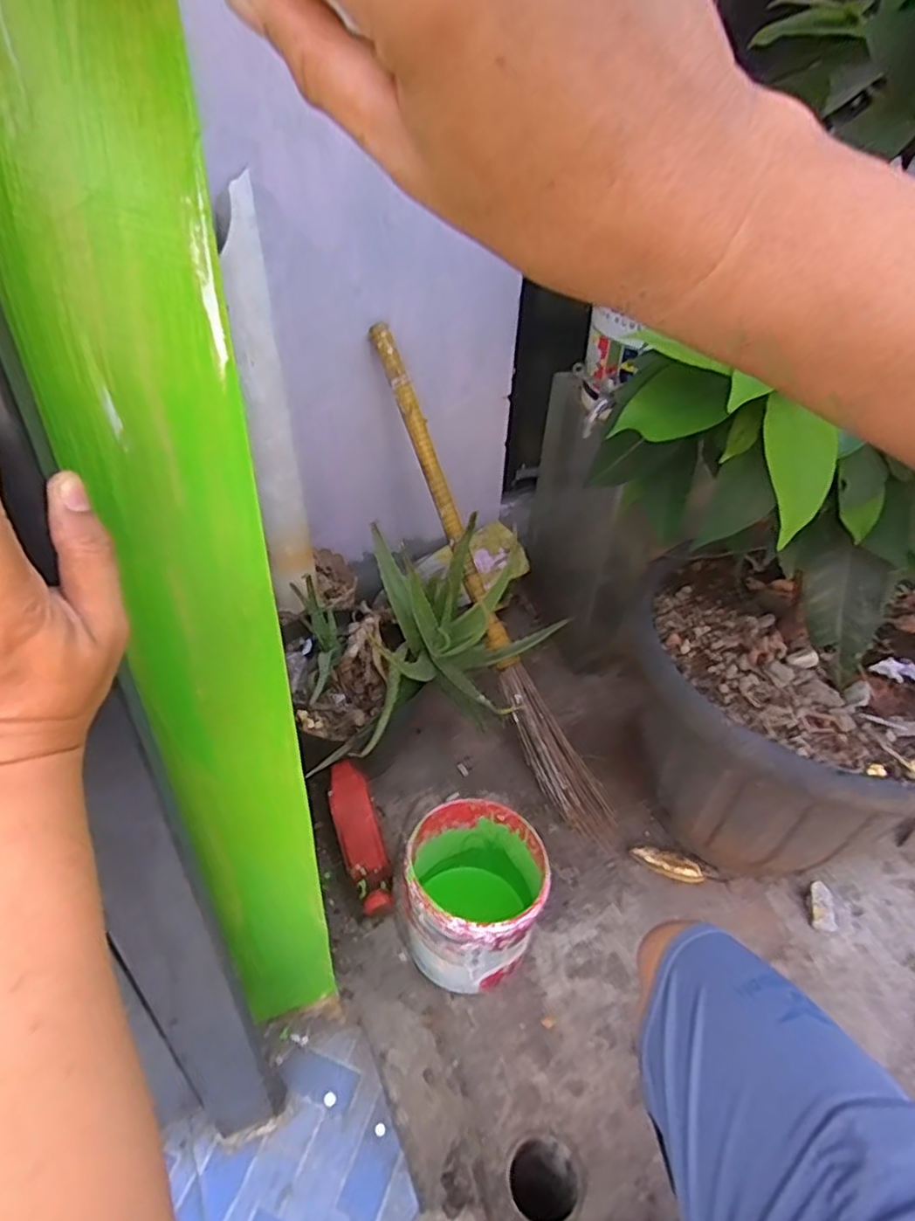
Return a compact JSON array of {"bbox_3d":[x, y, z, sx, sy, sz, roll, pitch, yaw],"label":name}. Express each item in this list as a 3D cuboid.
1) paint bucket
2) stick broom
[{"bbox_3d":[0.022,0.386,0.899,0.172,0.186,0.185,2,38,-2],"label":"paint bucket"},{"bbox_3d":[0.043,-0.054,1.112,0.078,0.088,0.905,-23,89,-29],"label":"stick broom"}]

